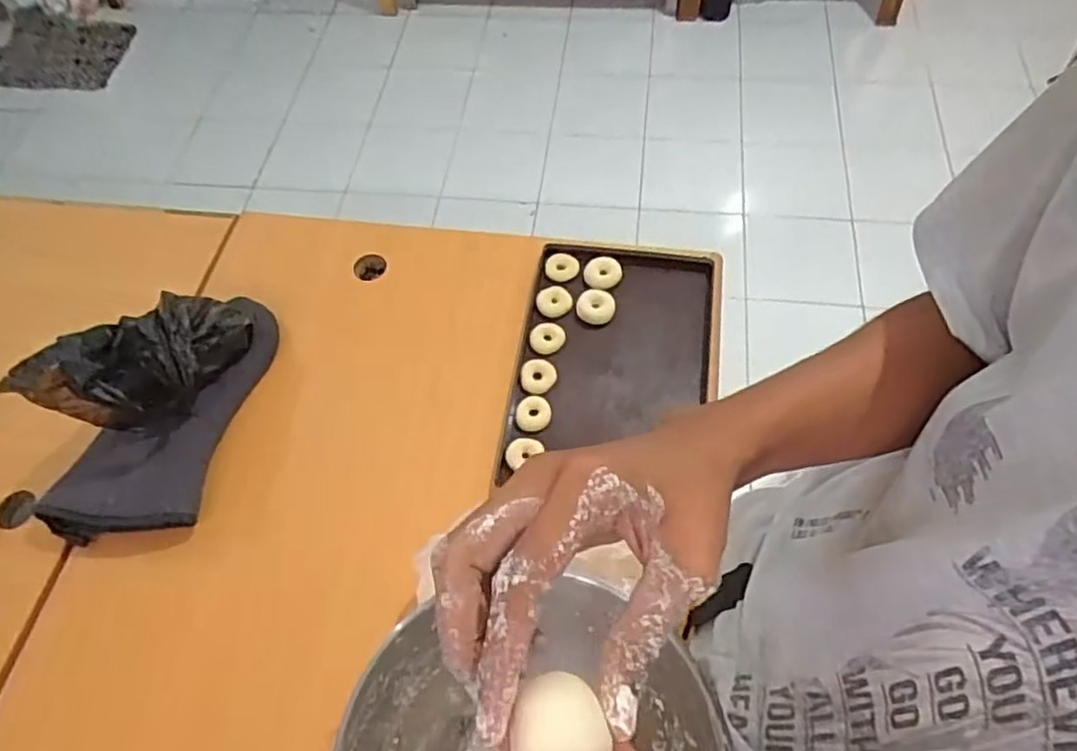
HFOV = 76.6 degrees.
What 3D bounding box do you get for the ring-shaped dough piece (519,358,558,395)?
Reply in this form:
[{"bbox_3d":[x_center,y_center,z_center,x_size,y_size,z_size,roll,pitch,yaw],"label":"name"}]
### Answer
[{"bbox_3d":[0.000,0.000,0.884,0.045,0.015,0.042,-1,59,2],"label":"ring-shaped dough piece"}]

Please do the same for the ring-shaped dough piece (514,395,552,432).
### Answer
[{"bbox_3d":[-0.007,0.047,0.854,0.043,0.014,0.047,-1,59,2],"label":"ring-shaped dough piece"}]

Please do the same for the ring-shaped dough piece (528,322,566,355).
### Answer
[{"bbox_3d":[0.012,-0.050,0.909,0.049,0.010,0.045,-1,59,2],"label":"ring-shaped dough piece"}]

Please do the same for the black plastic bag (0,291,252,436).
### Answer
[{"bbox_3d":[-0.442,-0.027,0.783,0.096,0.145,0.224,19,62,14],"label":"black plastic bag"}]

